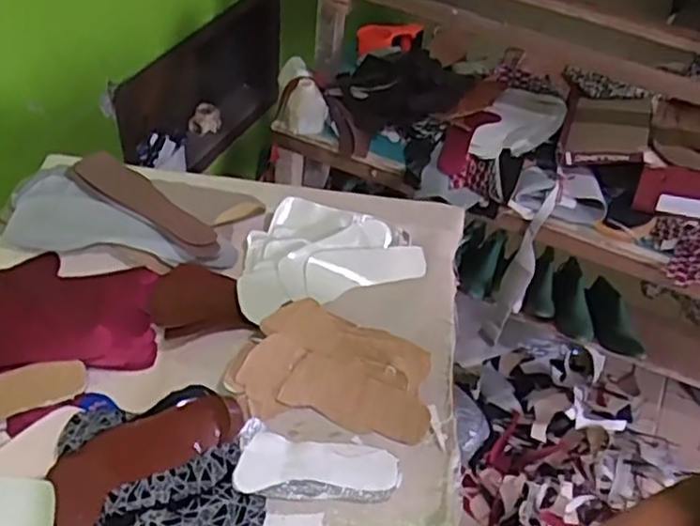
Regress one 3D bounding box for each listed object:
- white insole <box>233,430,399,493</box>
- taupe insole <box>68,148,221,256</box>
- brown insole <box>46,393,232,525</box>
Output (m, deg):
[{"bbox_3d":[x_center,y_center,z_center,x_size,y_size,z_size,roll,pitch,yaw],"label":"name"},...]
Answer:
[{"bbox_3d":[-0.033,0.209,0.734,0.166,0.012,0.065,3,46,-4],"label":"white insole"},{"bbox_3d":[-0.266,-0.084,0.945,0.231,0.012,0.086,31,40,9],"label":"taupe insole"},{"bbox_3d":[-0.211,0.190,0.701,0.189,0.032,0.068,-30,56,-30],"label":"brown insole"}]

